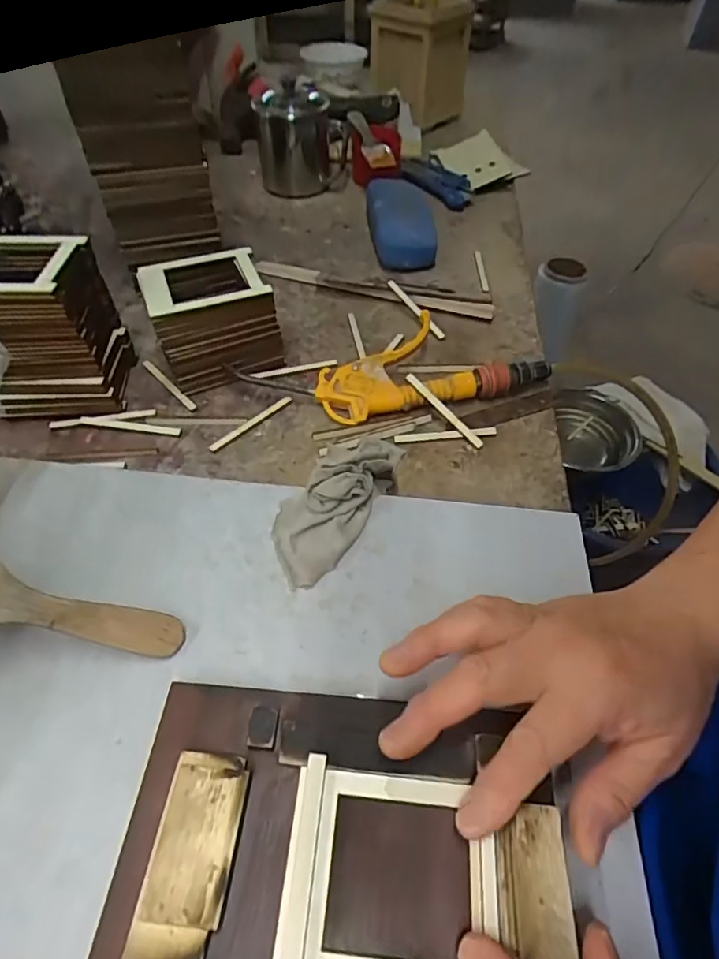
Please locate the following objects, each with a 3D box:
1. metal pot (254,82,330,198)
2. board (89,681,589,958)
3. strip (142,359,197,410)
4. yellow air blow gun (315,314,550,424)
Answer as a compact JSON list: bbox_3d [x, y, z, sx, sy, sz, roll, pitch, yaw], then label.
[{"bbox_3d":[-0.084,-0.433,0.665,0.088,0.103,0.076,-2,50,-4],"label":"metal pot"},{"bbox_3d":[-0.007,0.168,0.217,0.191,0.015,0.145,5,50,2],"label":"board"},{"bbox_3d":[-0.162,-0.082,0.441,0.006,0.005,0.076,-35,60,-28],"label":"strip"},{"bbox_3d":[0.054,-0.095,0.436,0.182,0.034,0.079,-12,53,-12],"label":"yellow air blow gun"}]

